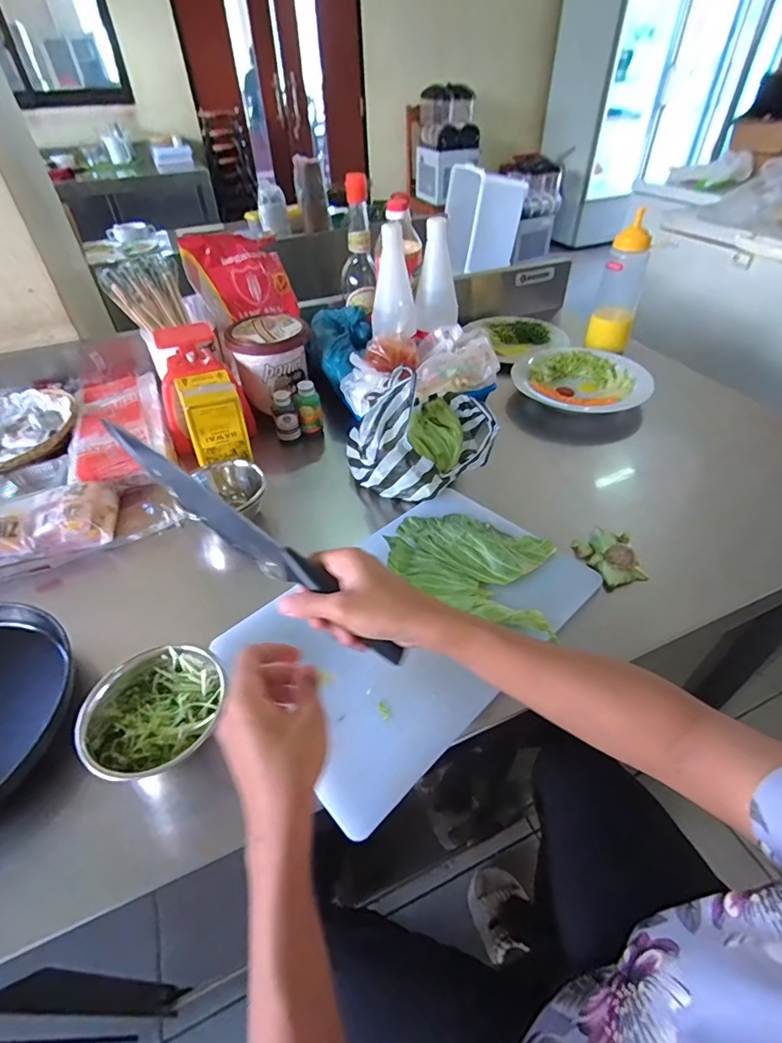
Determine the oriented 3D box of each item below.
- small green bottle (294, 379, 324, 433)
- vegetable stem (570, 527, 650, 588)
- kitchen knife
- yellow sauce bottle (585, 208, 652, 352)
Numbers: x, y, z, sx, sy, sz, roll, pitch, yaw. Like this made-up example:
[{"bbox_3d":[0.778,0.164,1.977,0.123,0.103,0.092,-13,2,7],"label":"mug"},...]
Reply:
[{"bbox_3d":[-0.124,-0.175,0.720,0.036,0.074,0.030,-10,44,-8],"label":"small green bottle"},{"bbox_3d":[0.252,0.036,0.530,0.066,0.029,0.074,-17,46,-15],"label":"vegetable stem"},{"bbox_3d":[-0.114,0.015,0.384,0.298,0.046,0.017,36,53,9],"label":"kitchen knife"},{"bbox_3d":[0.421,-0.427,0.868,0.070,0.206,0.070,19,47,20],"label":"yellow sauce bottle"}]

